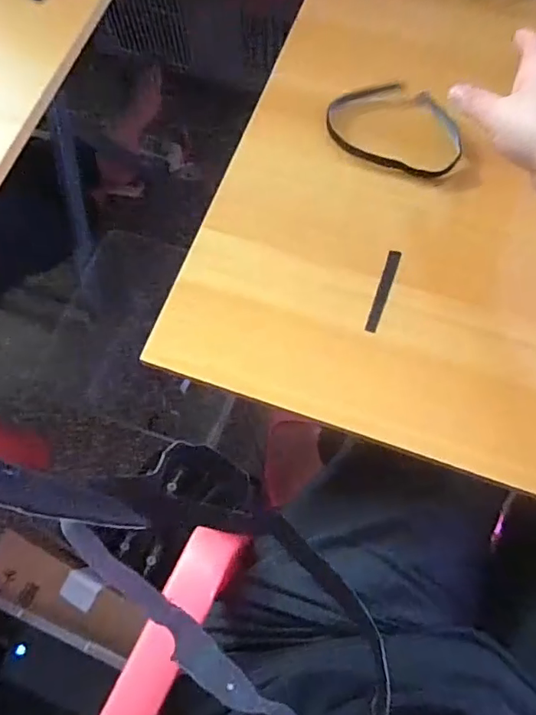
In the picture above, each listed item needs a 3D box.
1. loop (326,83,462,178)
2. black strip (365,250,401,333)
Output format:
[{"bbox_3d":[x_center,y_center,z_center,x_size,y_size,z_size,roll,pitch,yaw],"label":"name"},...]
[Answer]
[{"bbox_3d":[0.113,-0.204,0.450,0.120,0.014,0.088,27,74,10],"label":"loop"},{"bbox_3d":[0.088,-0.051,0.391,0.009,0.006,0.071,18,72,8],"label":"black strip"}]

